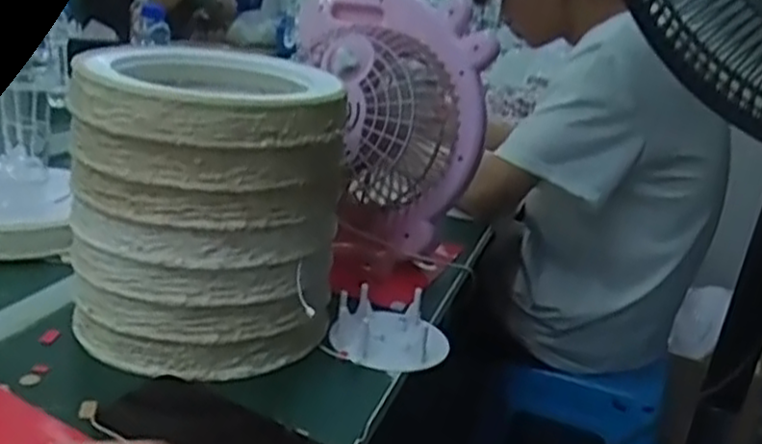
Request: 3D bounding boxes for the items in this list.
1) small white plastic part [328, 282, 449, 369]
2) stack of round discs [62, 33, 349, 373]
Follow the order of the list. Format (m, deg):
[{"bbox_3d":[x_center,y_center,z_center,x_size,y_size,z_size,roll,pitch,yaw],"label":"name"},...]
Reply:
[{"bbox_3d":[0.009,0.092,0.659,0.099,0.030,0.103,7,18,1],"label":"small white plastic part"},{"bbox_3d":[-0.137,-0.018,0.623,0.194,0.211,0.204,4,18,-8],"label":"stack of round discs"}]

